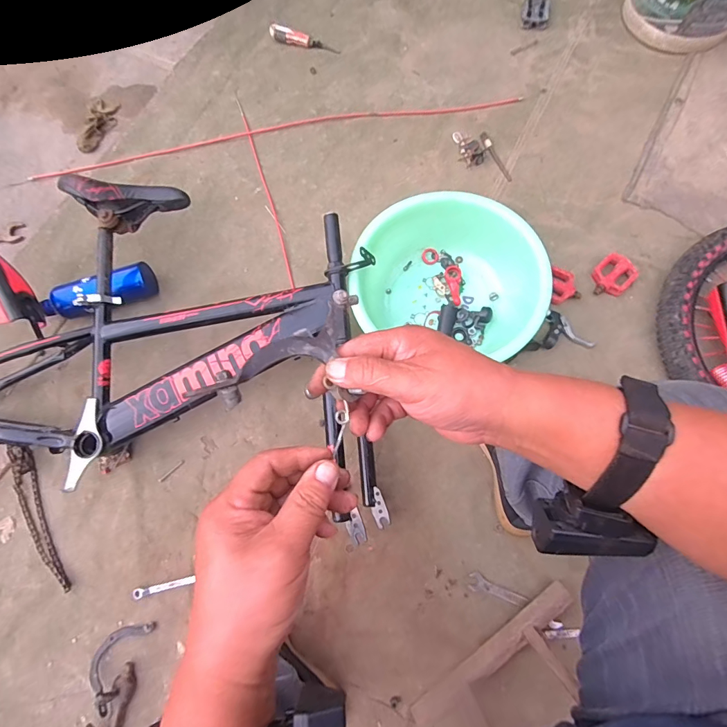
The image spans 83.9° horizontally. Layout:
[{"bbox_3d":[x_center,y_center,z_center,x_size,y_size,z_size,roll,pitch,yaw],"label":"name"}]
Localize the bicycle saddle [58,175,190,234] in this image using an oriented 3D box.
[{"bbox_3d":[-0.439,-0.298,0.766,0.205,0.116,0.066,-7,74,-1],"label":"bicycle saddle"}]

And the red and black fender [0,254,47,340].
[{"bbox_3d":[-0.671,-0.153,0.751,0.057,0.073,0.261,-31,75,-7],"label":"red and black fender"}]

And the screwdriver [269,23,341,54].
[{"bbox_3d":[-0.153,-0.835,1.040,0.183,0.024,0.032,16,76,3],"label":"screwdriver"}]

